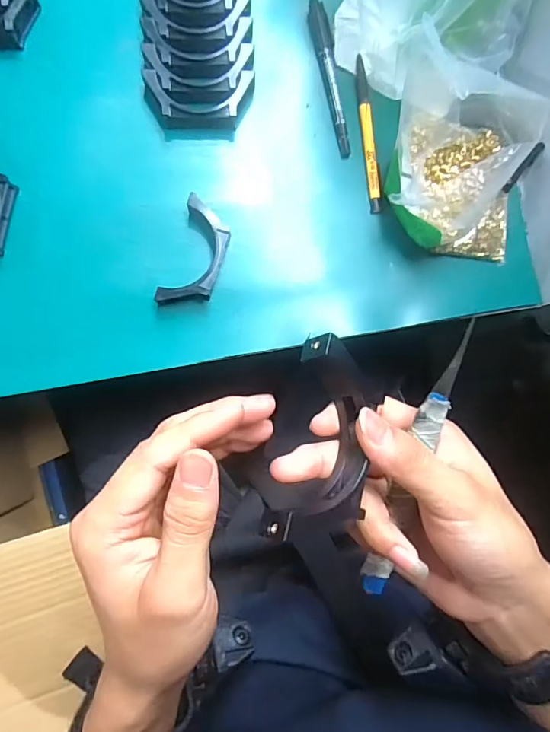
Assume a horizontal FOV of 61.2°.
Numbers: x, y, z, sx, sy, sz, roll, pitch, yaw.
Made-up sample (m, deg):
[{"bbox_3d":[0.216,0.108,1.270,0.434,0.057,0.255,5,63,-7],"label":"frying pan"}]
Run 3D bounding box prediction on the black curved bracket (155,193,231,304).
[{"bbox_3d":[-0.064,-0.093,0.386,0.042,0.017,0.095,17,86,-3],"label":"black curved bracket"}]

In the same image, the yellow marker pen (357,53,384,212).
[{"bbox_3d":[0.082,-0.204,0.409,0.012,0.009,0.137,-6,87,-4],"label":"yellow marker pen"}]

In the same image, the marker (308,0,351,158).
[{"bbox_3d":[0.048,-0.253,0.408,0.017,0.010,0.137,-11,88,-4],"label":"marker"}]

